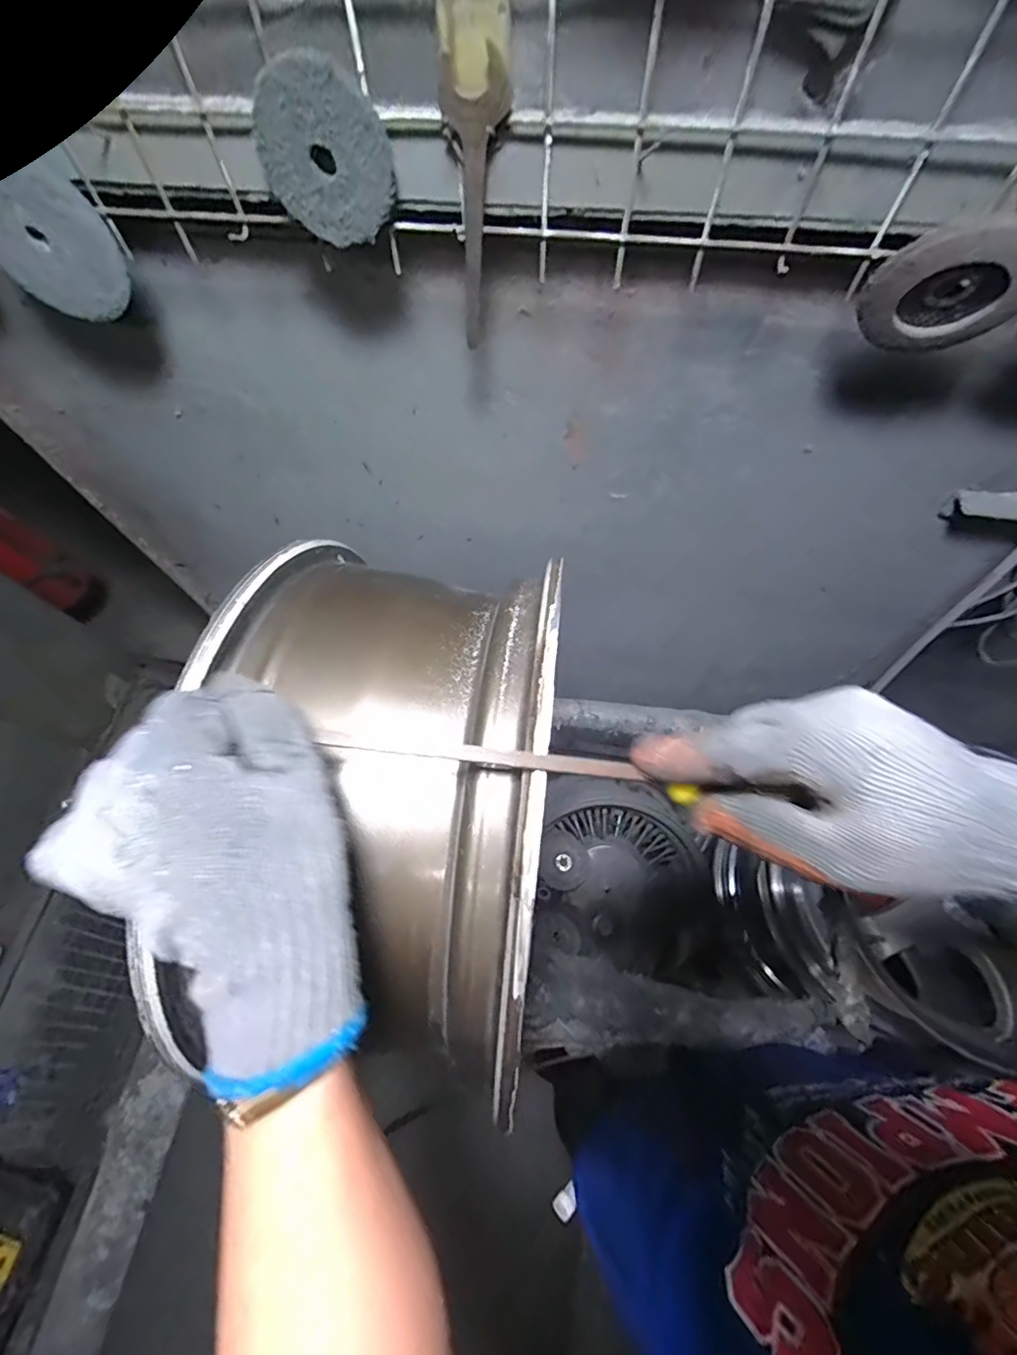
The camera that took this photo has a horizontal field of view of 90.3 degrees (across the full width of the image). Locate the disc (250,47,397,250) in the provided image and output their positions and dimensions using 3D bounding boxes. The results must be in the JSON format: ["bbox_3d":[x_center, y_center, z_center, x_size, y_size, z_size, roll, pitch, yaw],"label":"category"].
[{"bbox_3d":[-0.120,-0.338,0.329,0.086,0.085,0.013,0,66,1],"label":"disc"}]

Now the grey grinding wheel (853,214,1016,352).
[{"bbox_3d":[0.300,-0.267,0.342,0.104,0.099,0.024,11,88,-27],"label":"grey grinding wheel"}]

